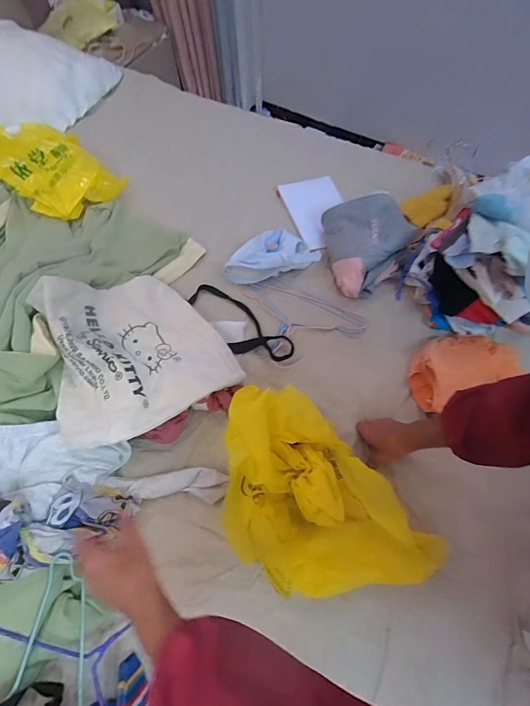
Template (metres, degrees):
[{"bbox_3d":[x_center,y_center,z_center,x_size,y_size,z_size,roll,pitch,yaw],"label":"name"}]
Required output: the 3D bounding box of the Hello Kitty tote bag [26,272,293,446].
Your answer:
[{"bbox_3d":[-0.195,-0.036,0.617,0.390,0.132,0.312,-32,71,-13],"label":"Hello Kitty tote bag"}]

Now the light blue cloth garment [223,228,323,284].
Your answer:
[{"bbox_3d":[0.011,-0.215,0.743,0.208,0.051,0.100,-19,69,-8],"label":"light blue cloth garment"}]

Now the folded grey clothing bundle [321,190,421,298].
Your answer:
[{"bbox_3d":[0.224,-0.225,0.732,0.173,0.089,0.210,0,67,0],"label":"folded grey clothing bundle"}]

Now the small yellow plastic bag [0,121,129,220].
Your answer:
[{"bbox_3d":[-0.485,-0.435,0.777,0.217,0.126,0.213,38,72,14],"label":"small yellow plastic bag"}]

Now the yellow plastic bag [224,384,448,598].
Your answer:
[{"bbox_3d":[0.067,0.226,0.504,0.362,0.106,0.217,40,73,15],"label":"yellow plastic bag"}]

